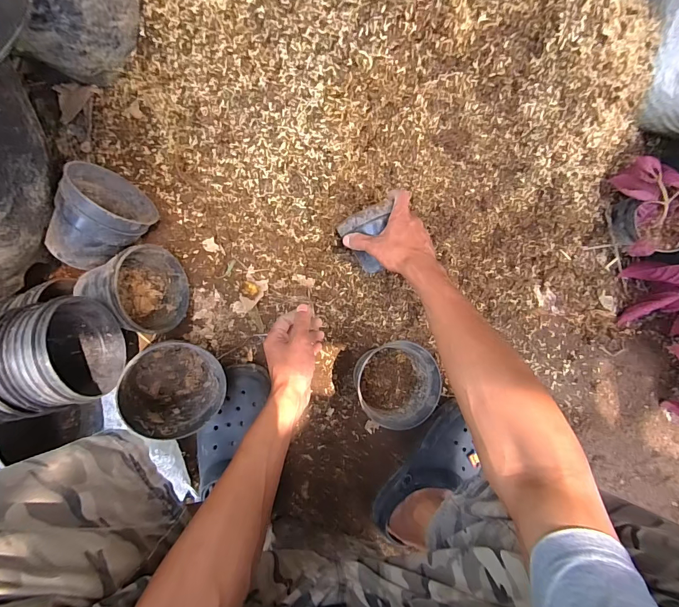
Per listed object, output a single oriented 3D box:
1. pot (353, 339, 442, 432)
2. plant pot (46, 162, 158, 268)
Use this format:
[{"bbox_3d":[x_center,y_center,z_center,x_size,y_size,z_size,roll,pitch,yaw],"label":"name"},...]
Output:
[{"bbox_3d":[0.090,0.121,0.588,0.119,0.095,0.124,0,95,-5],"label":"pot"},{"bbox_3d":[-0.360,-0.127,0.545,0.115,0.119,0.117,-40,120,22],"label":"plant pot"}]

